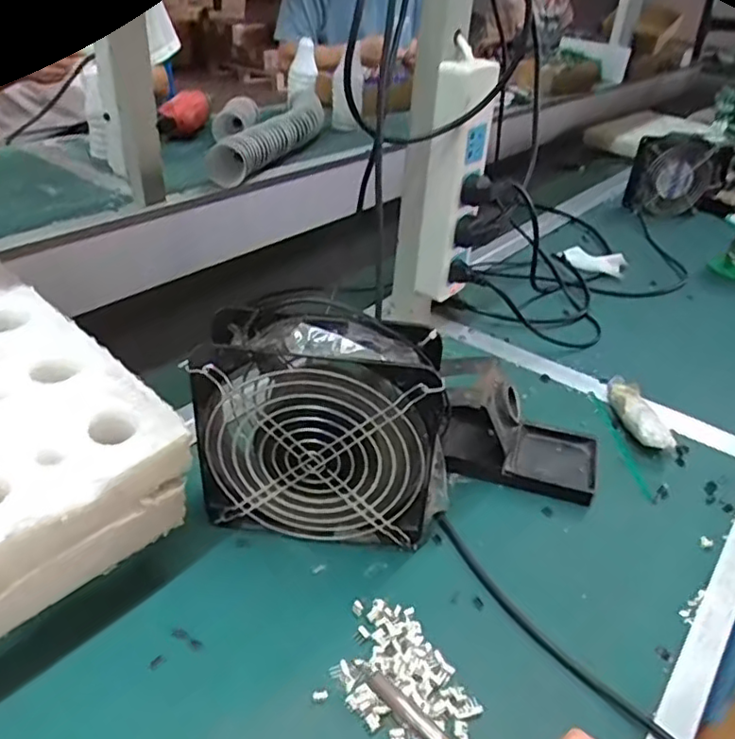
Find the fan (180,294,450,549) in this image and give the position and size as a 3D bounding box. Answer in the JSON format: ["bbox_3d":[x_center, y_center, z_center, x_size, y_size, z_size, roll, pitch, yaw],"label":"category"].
[{"bbox_3d":[-0.026,0.038,0.415,0.155,0.151,0.060,8,35,3],"label":"fan"}]

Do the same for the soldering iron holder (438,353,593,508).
[{"bbox_3d":[0.118,0.042,0.497,0.130,0.070,0.073,15,36,12],"label":"soldering iron holder"}]

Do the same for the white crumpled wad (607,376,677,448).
[{"bbox_3d":[0.240,0.038,0.560,0.029,0.022,0.093,3,36,-4],"label":"white crumpled wad"}]

